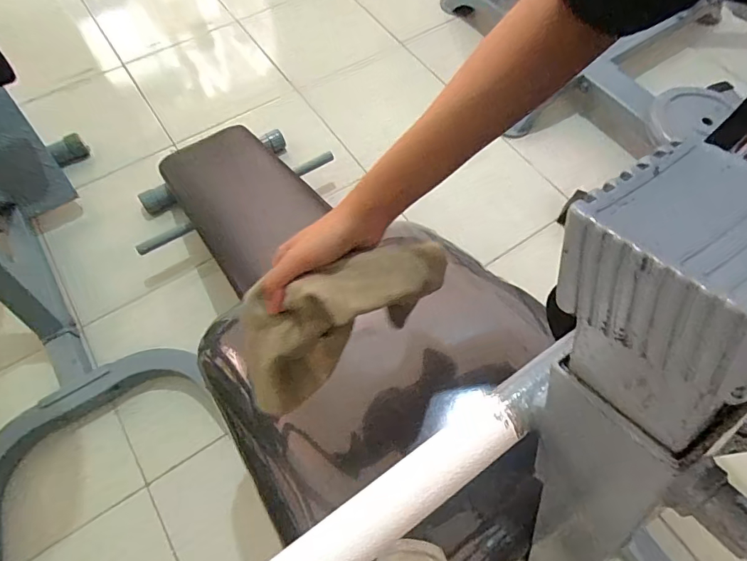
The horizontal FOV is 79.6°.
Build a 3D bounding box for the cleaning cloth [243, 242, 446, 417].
[{"bbox_3d":[-0.024,0.022,0.369,0.197,0.090,0.076,-35,69,-4],"label":"cleaning cloth"}]

